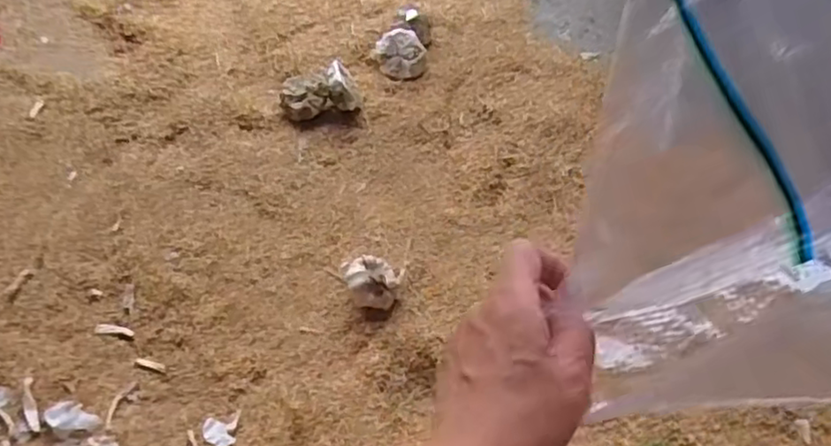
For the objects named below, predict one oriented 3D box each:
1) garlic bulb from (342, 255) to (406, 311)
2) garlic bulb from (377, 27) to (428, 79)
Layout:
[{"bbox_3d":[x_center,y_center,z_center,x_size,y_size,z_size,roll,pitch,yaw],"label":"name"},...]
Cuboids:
[{"bbox_3d":[-0.050,0.071,0.784,0.071,0.050,0.073,1,54,-3],"label":"garlic bulb"},{"bbox_3d":[-0.022,-0.254,0.978,0.077,0.045,0.077,-3,56,-5],"label":"garlic bulb"}]

